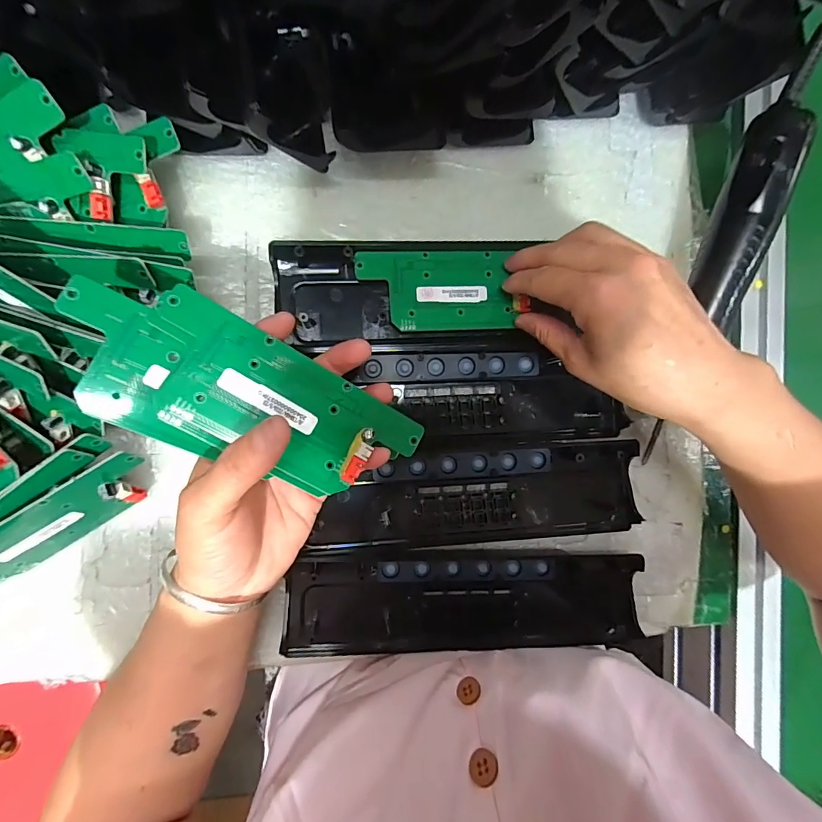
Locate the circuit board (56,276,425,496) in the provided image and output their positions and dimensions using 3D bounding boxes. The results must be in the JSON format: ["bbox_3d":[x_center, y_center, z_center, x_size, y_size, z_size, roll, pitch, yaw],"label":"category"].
[{"bbox_3d":[-0.076,-0.006,0.197,0.165,0.012,0.066,23,86,-13],"label":"circuit board"}]

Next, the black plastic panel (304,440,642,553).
[{"bbox_3d":[0.049,0.061,0.287,0.224,0.014,0.065,-3,91,-7],"label":"black plastic panel"}]

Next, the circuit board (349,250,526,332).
[{"bbox_3d":[0.021,-0.083,0.280,0.111,0.009,0.054,-3,90,-9],"label":"circuit board"}]

